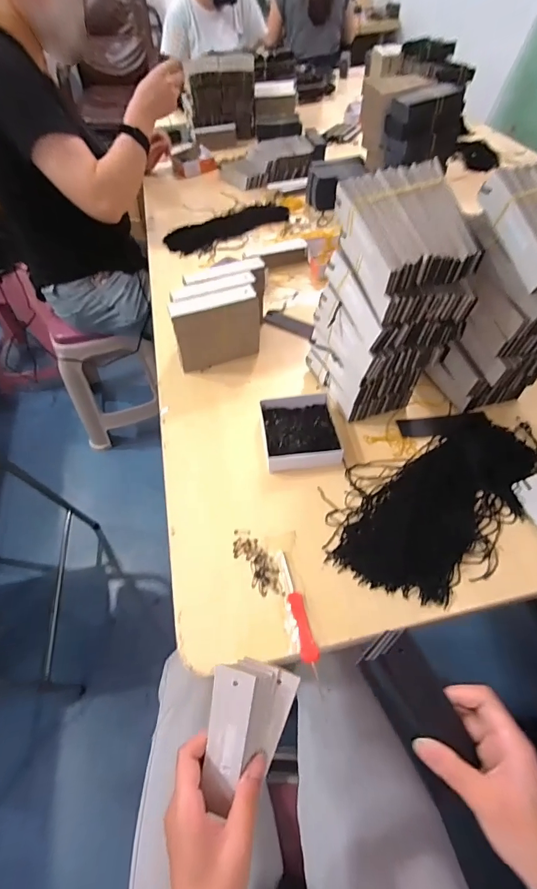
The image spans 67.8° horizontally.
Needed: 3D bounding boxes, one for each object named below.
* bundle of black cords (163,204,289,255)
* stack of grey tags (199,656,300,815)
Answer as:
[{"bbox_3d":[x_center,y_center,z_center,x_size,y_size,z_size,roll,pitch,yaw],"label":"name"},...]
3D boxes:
[{"bbox_3d":[-0.088,-0.500,0.910,0.292,0.024,0.096,-25,55,-16],"label":"bundle of black cords"},{"bbox_3d":[-0.016,0.237,0.329,0.067,0.015,0.106,7,90,-8],"label":"stack of grey tags"}]

